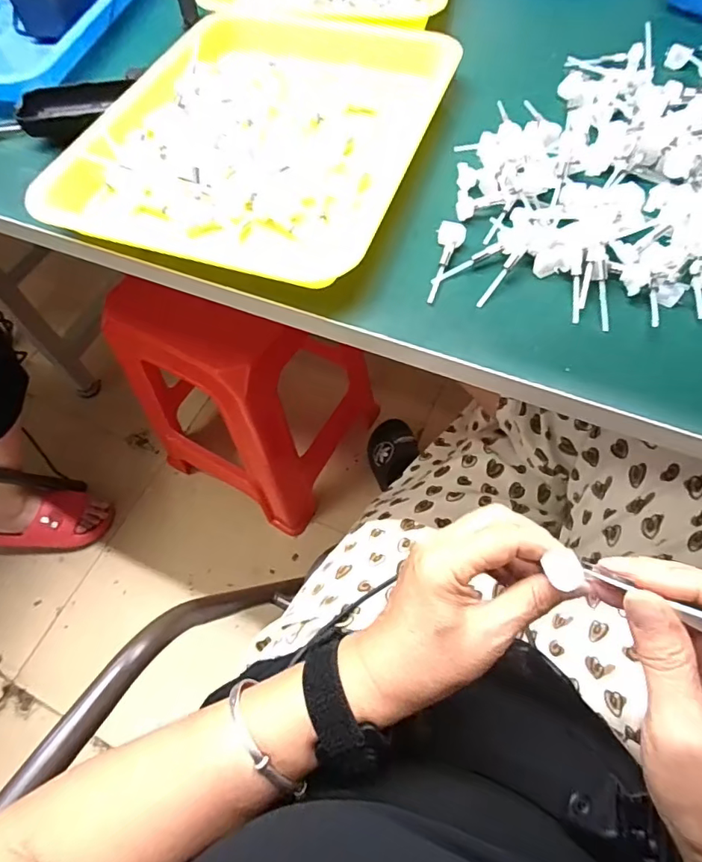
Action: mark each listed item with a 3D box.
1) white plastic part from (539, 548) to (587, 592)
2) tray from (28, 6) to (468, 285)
[{"bbox_3d":[0.109,0.071,0.256,0.017,0.005,0.022,-20,62,-9],"label":"white plastic part"},{"bbox_3d":[-0.067,-0.258,0.420,0.256,0.028,0.304,15,63,11],"label":"tray"}]

